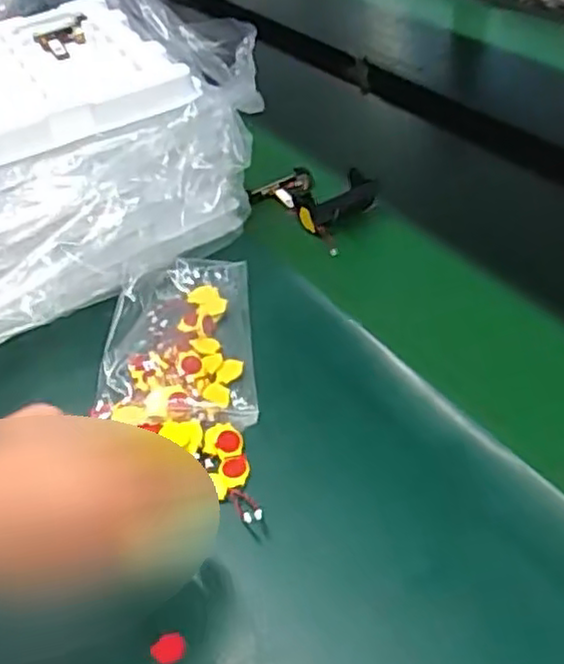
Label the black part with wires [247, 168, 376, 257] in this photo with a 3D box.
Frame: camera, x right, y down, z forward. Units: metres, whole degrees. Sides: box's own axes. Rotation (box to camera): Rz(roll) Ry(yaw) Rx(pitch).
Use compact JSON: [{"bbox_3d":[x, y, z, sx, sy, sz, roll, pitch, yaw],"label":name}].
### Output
[{"bbox_3d":[0.033,-0.136,0.665,0.083,0.033,0.126,-33,48,-26],"label":"black part with wires"}]

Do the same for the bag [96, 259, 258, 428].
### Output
[{"bbox_3d":[-0.080,0.002,0.544,0.110,0.026,0.172,-6,44,2],"label":"bag"}]

